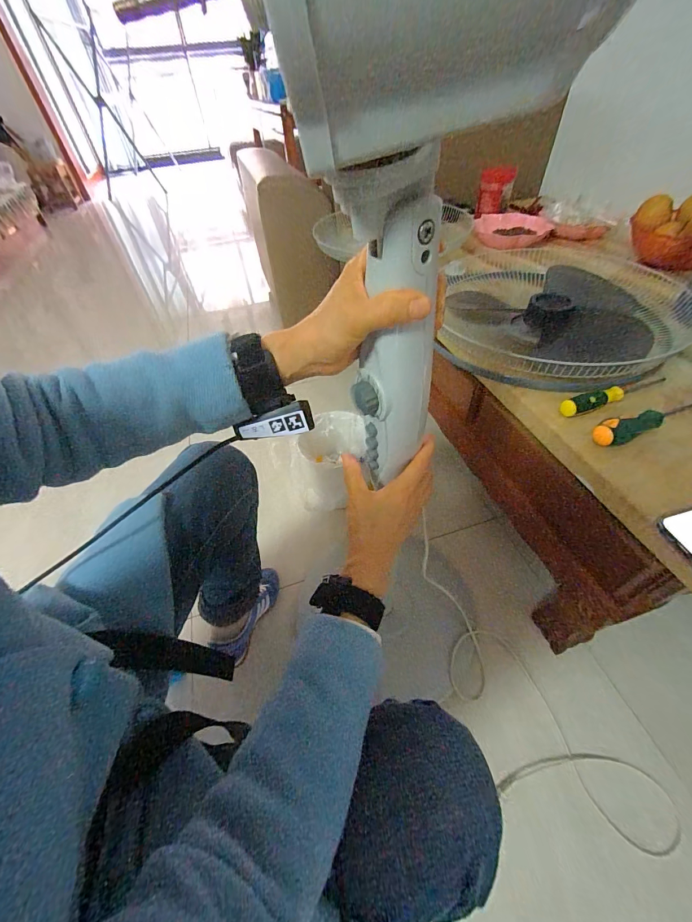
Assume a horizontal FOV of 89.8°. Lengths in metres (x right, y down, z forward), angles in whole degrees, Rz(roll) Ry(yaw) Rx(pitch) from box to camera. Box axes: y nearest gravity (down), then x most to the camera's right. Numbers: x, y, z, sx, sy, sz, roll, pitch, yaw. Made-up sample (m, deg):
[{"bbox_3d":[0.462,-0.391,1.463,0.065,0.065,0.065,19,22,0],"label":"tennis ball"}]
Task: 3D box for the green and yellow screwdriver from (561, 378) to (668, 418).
[{"bbox_3d":[0.401,-0.103,0.520,0.187,0.027,0.023,-19,50,-13],"label":"green and yellow screwdriver"}]

